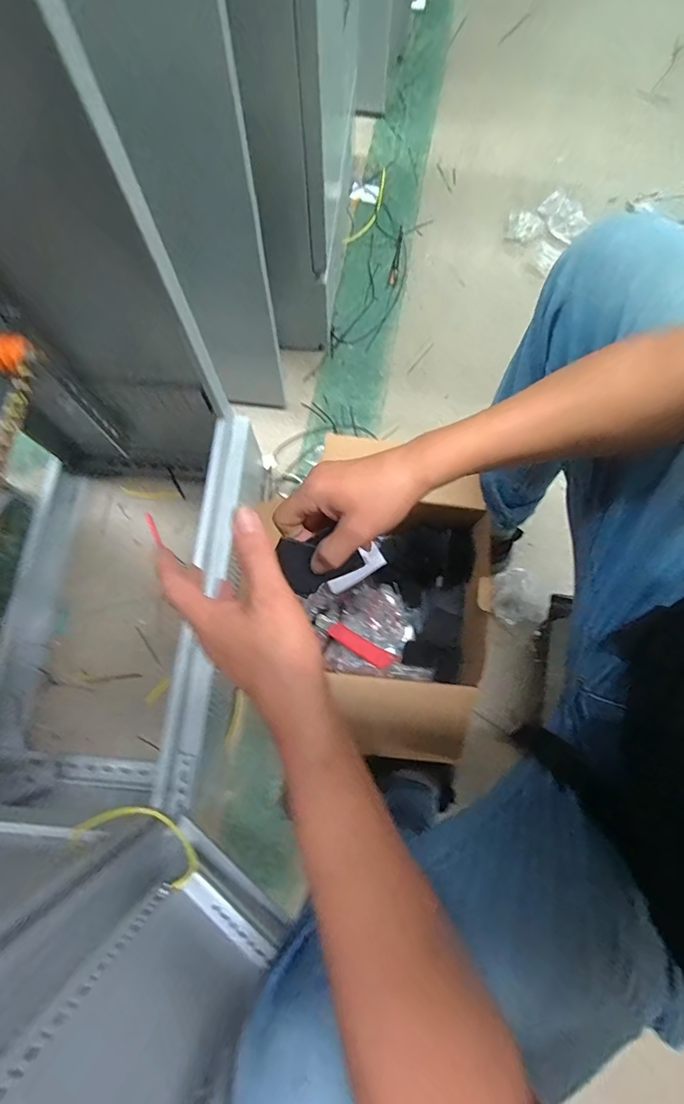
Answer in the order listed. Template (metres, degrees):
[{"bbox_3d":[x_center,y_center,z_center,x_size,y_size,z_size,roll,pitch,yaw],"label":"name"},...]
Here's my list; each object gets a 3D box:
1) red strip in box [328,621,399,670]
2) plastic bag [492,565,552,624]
[{"bbox_3d":[0.033,0.160,0.760,0.124,0.007,0.031,32,76,-6],"label":"red strip in box"},{"bbox_3d":[0.321,0.082,0.811,0.105,0.042,0.101,-3,74,-1],"label":"plastic bag"}]

